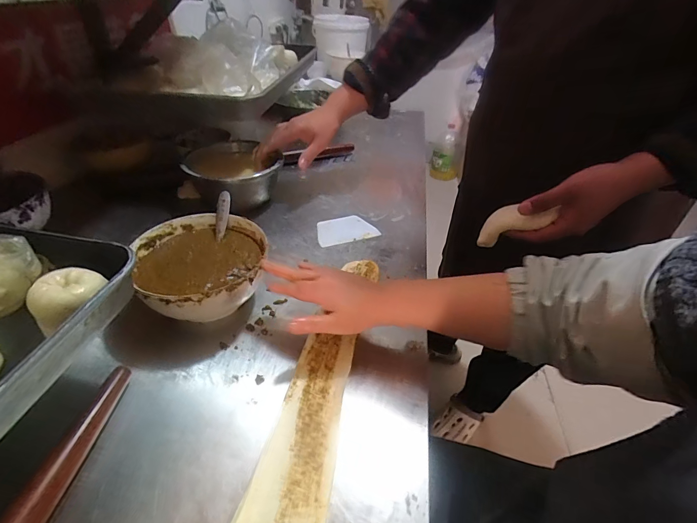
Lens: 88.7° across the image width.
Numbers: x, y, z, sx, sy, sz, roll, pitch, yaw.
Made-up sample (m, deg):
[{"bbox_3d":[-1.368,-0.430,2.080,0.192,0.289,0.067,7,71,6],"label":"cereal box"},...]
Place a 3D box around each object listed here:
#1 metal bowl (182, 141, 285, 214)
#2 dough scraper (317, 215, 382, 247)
[{"bbox_3d":[-0.226,-0.172,0.713,0.183,0.077,0.199,3,39,-2],"label":"metal bowl"},{"bbox_3d":[-0.006,-0.060,0.670,0.111,0.006,0.082,-9,40,-15],"label":"dough scraper"}]

